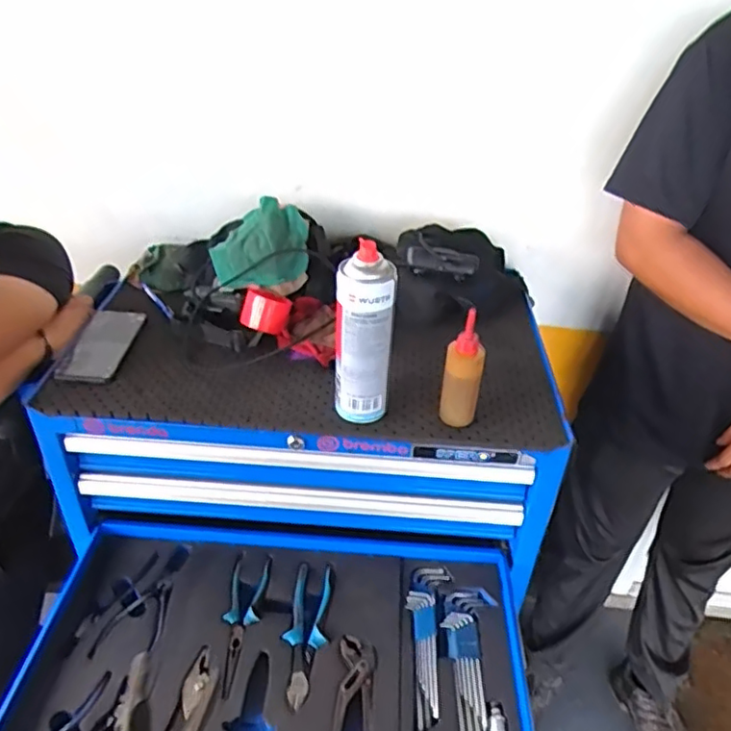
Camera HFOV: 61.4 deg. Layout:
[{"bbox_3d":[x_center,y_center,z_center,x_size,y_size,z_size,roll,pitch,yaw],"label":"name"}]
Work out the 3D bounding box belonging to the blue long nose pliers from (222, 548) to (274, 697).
[{"bbox_3d":[-0.160,0.326,0.793,0.045,0.013,0.190,5,38,1],"label":"blue long nose pliers"}]

